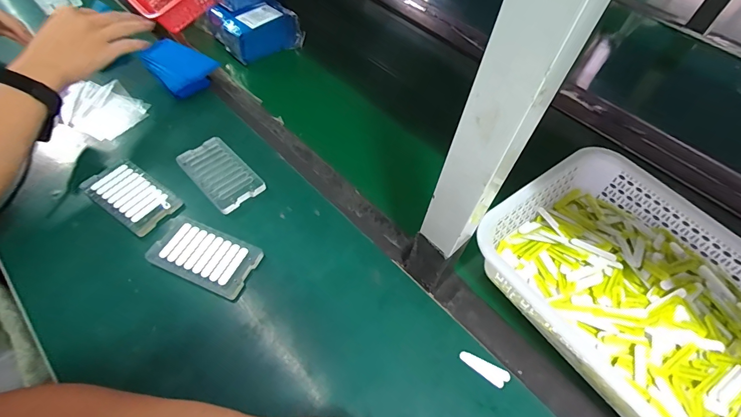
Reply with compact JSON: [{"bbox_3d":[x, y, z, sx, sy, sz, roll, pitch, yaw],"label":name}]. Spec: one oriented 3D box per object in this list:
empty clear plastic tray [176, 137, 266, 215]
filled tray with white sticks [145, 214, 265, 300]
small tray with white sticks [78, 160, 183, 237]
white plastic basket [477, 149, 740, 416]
[{"bbox_3d":[-0.210,-0.050,0.531,0.073,0.017,0.116,-37,66,-26],"label":"empty clear plastic tray"},{"bbox_3d":[-0.203,0.056,0.459,0.125,0.014,0.068,20,56,9],"label":"filled tray with white sticks"},{"bbox_3d":[-0.320,-0.020,0.501,0.123,0.013,0.070,29,58,15],"label":"small tray with white sticks"},{"bbox_3d":[0.314,0.105,0.426,0.253,0.078,0.355,-30,63,-23],"label":"white plastic basket"}]

